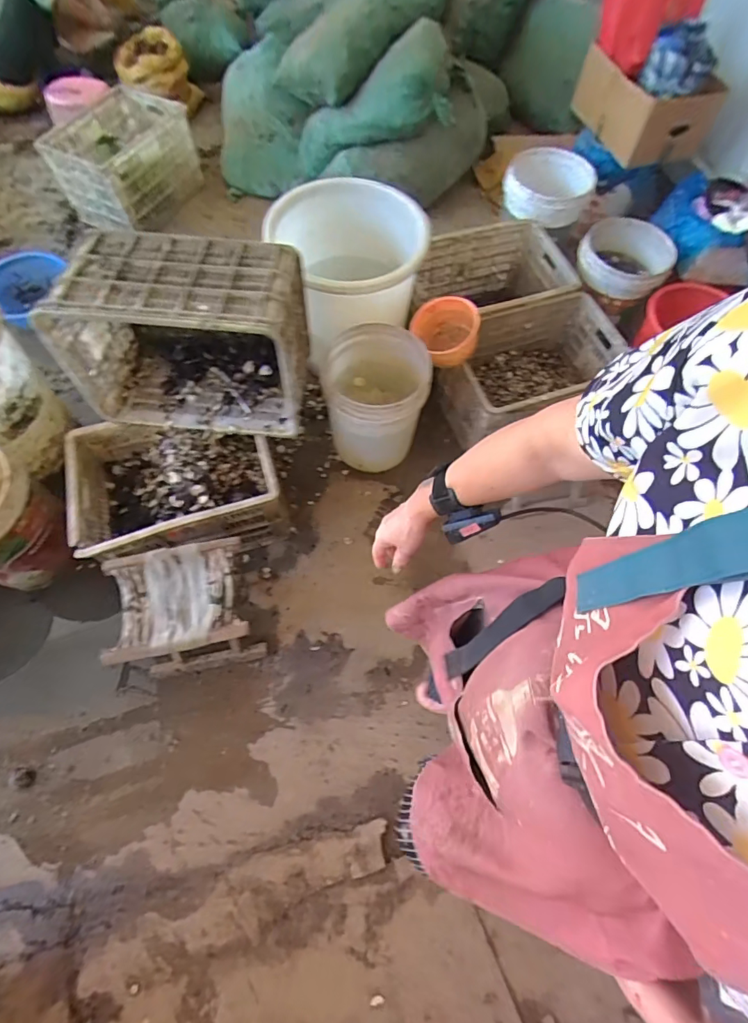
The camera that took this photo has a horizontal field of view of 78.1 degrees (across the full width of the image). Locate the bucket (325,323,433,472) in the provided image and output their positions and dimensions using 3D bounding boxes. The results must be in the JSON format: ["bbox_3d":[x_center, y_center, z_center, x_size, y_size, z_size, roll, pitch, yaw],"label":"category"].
[{"bbox_3d":[0.006,-0.320,1.429,0.283,0.396,0.274,1,65,-1],"label":"bucket"}]

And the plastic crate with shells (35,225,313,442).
[{"bbox_3d":[-0.454,-0.437,1.151,0.545,0.355,0.308,6,65,1],"label":"plastic crate with shells"}]

